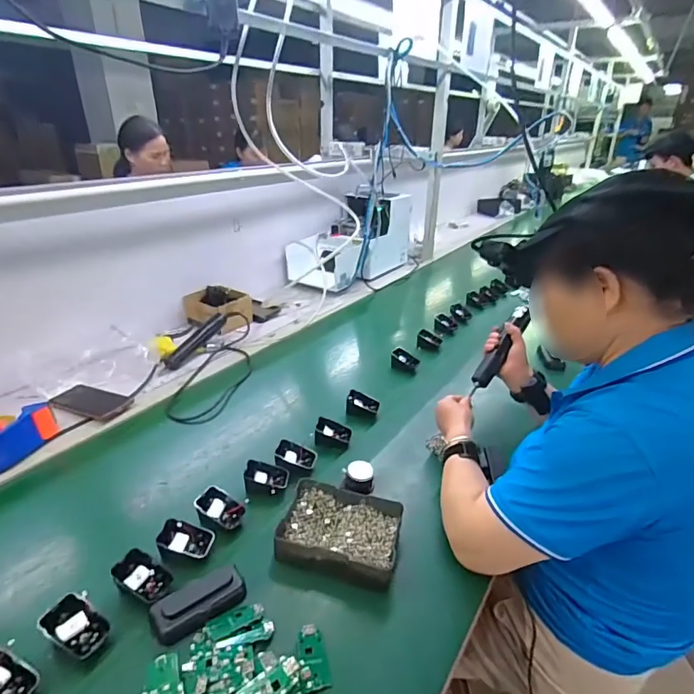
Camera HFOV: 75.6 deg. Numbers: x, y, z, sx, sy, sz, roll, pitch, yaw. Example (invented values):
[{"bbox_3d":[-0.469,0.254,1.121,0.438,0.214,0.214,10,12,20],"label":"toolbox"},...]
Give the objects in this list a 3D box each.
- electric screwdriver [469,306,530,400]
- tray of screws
[{"bbox_3d":[0.300,0.006,0.889,0.038,0.029,0.201,25,76,39],"label":"electric screwdriver"},{"bbox_3d":[-0.007,0.250,0.621,0.156,0.035,0.125,6,27,11],"label":"tray of screws"}]

